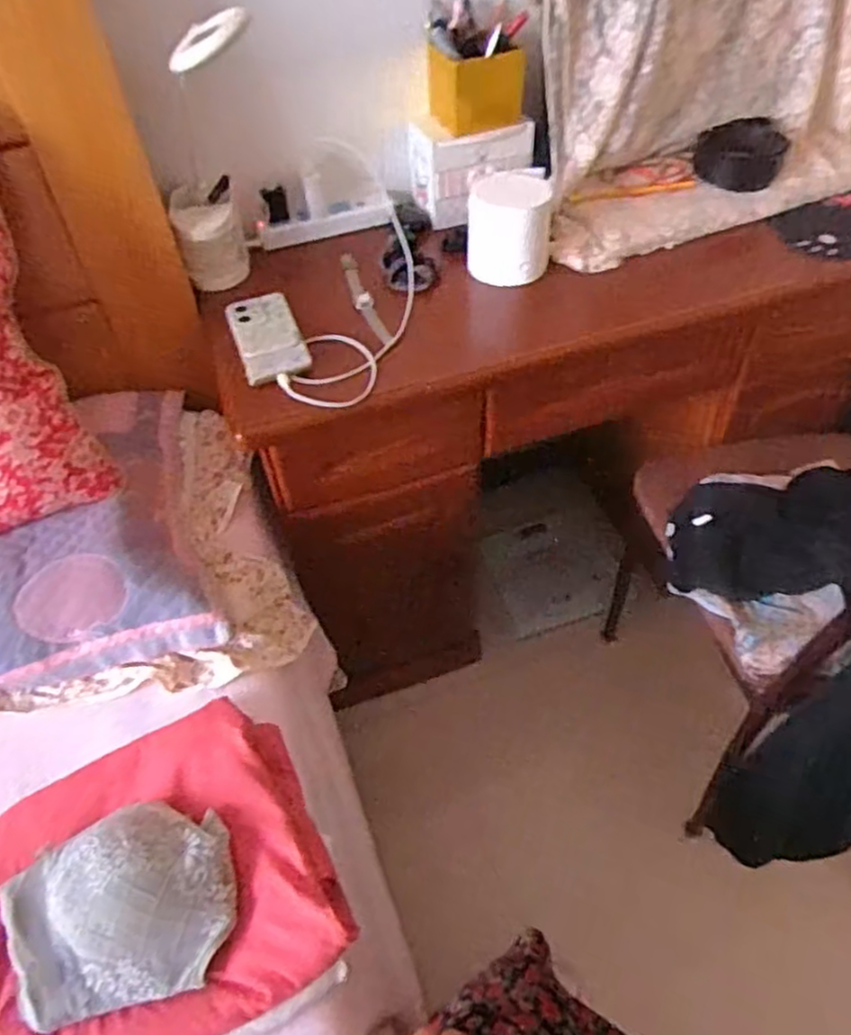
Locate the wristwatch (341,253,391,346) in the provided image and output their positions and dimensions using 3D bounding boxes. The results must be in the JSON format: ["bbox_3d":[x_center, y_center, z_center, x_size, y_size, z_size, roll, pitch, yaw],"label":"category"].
[{"bbox_3d":[-0.085,-0.297,0.931,0.030,0.018,0.229,-16,52,-10],"label":"wristwatch"}]

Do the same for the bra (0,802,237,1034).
[{"bbox_3d":[-0.246,0.318,0.572,0.182,0.068,0.140,-12,51,-6],"label":"bra"}]

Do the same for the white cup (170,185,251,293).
[{"bbox_3d":[-0.285,-0.370,0.946,0.090,0.109,0.106,-20,52,-12],"label":"white cup"}]

